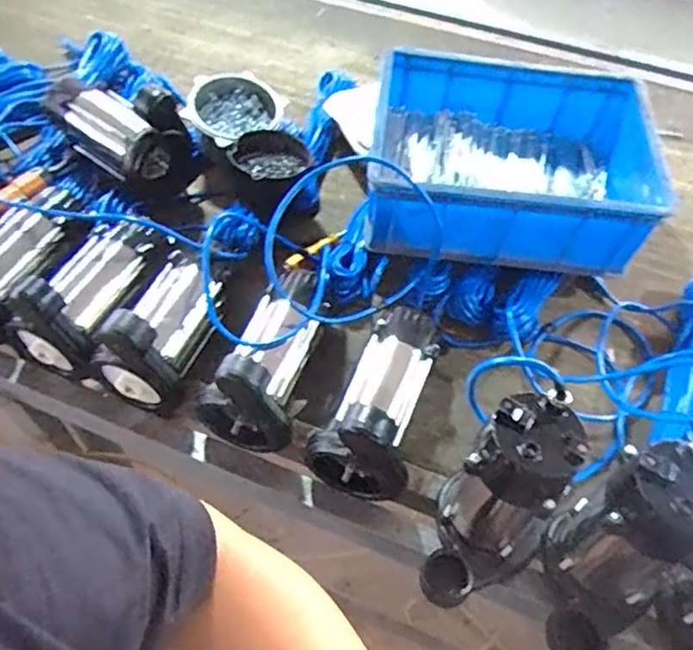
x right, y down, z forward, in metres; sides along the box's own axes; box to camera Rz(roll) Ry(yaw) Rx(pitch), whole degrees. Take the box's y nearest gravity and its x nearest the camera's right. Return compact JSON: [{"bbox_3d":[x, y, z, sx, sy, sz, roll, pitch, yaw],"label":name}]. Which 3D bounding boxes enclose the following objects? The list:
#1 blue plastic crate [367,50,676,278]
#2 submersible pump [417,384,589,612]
[{"bbox_3d":[0.246,-0.254,0.943,0.414,0.133,0.321,5,54,1],"label":"blue plastic crate"},{"bbox_3d":[0.145,0.181,0.629,0.147,0.238,0.115,-24,59,-19],"label":"submersible pump"}]

